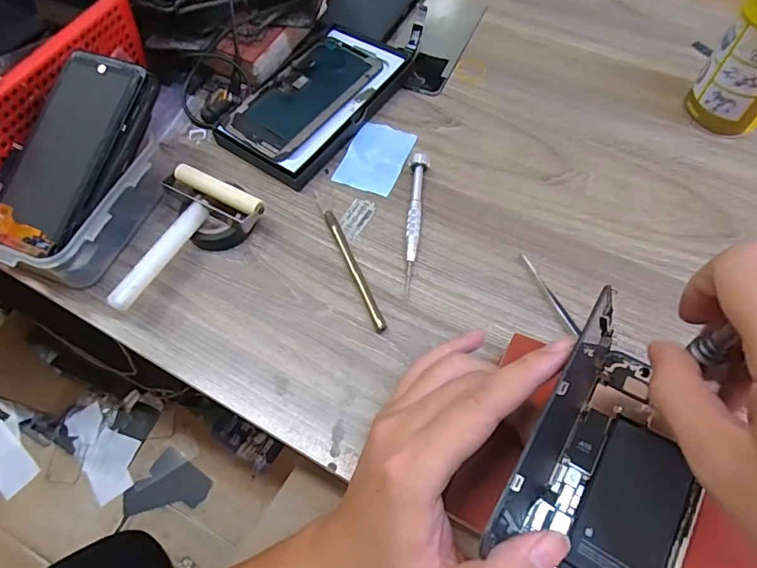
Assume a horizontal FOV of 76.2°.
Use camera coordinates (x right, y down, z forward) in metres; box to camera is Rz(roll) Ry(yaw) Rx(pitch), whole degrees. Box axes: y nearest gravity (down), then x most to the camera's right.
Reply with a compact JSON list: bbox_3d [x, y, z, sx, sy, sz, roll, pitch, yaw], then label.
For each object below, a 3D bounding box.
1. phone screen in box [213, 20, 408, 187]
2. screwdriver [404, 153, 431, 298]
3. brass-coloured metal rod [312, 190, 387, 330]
[{"bbox_3d":[-0.055,-0.172,0.450,0.099,0.021,0.181,31,69,17],"label":"phone screen in box"},{"bbox_3d":[0.031,-0.050,0.385,0.016,0.018,0.122,3,63,4],"label":"screwdriver"},{"bbox_3d":[-0.024,-0.021,0.377,0.008,0.008,0.134,-22,64,-8],"label":"brass-coloured metal rod"}]

